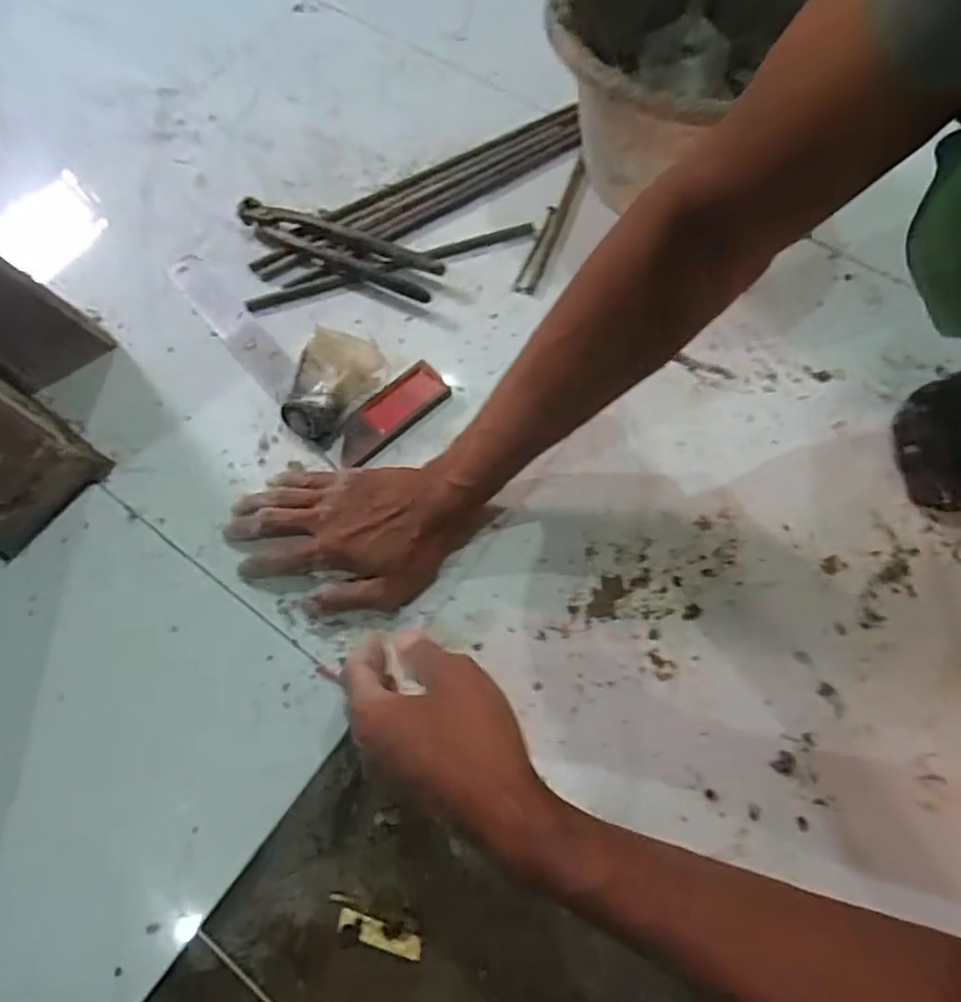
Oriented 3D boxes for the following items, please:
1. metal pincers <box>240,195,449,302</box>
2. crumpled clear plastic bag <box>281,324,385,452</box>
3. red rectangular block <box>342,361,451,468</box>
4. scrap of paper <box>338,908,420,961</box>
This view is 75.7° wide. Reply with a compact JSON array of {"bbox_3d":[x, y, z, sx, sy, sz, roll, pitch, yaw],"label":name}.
[{"bbox_3d":[-0.145,-0.260,0.624,0.213,0.024,0.048,21,73,9],"label":"metal pincers"},{"bbox_3d":[-0.140,-0.104,0.550,0.069,0.057,0.095,29,75,11],"label":"crumpled clear plastic bag"},{"bbox_3d":[-0.083,-0.079,0.561,0.114,0.017,0.045,-41,75,-11],"label":"red rectangular block"},{"bbox_3d":[-0.074,0.316,0.451,0.063,0.004,0.016,16,72,7],"label":"scrap of paper"}]

